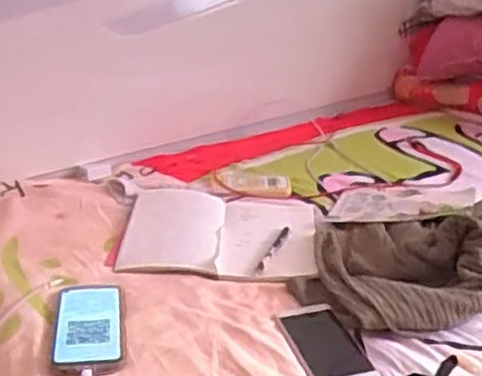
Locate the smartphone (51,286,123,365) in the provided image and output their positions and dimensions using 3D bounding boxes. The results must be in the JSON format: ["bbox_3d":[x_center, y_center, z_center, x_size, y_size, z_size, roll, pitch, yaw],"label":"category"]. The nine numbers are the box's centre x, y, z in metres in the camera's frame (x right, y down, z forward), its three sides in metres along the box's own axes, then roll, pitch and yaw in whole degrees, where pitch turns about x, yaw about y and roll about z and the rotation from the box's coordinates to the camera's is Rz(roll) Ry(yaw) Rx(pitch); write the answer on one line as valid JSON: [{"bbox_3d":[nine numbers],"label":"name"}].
[{"bbox_3d":[-0.178,0.156,0.808,0.076,0.008,0.149,-4,25,-9],"label":"smartphone"}]

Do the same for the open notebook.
[{"bbox_3d":[-0.029,0.059,1.020,0.270,0.034,0.223,0,25,1],"label":"open notebook"}]

